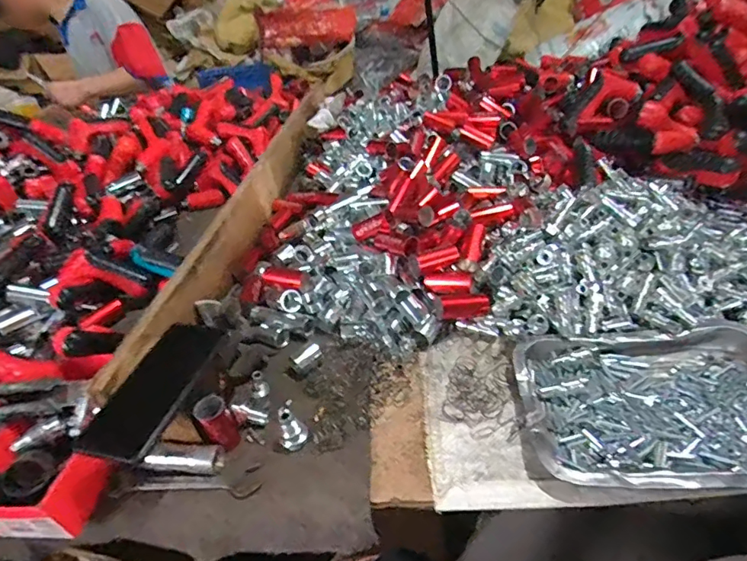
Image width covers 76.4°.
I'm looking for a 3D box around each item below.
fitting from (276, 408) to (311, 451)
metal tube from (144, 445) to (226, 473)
[{"bbox_3d":[-0.084,0.154,0.495,0.028,0.044,0.024,-15,39,-8],"label":"fitting"},{"bbox_3d":[-0.195,0.188,0.496,0.073,0.025,0.027,-3,39,8],"label":"metal tube"}]

